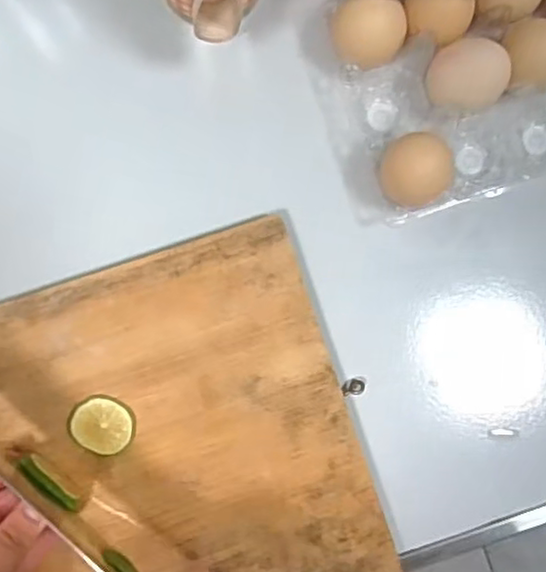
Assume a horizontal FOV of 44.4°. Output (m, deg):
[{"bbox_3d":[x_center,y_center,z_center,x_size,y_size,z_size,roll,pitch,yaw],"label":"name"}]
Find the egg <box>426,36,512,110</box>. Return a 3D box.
[{"bbox_3d":[0.113,-0.122,0.400,0.042,0.045,0.040,0,87,-2],"label":"egg"}]

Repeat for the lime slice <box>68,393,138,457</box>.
[{"bbox_3d":[-0.102,0.083,0.399,0.039,0.006,0.033,14,87,-1],"label":"lime slice"}]

